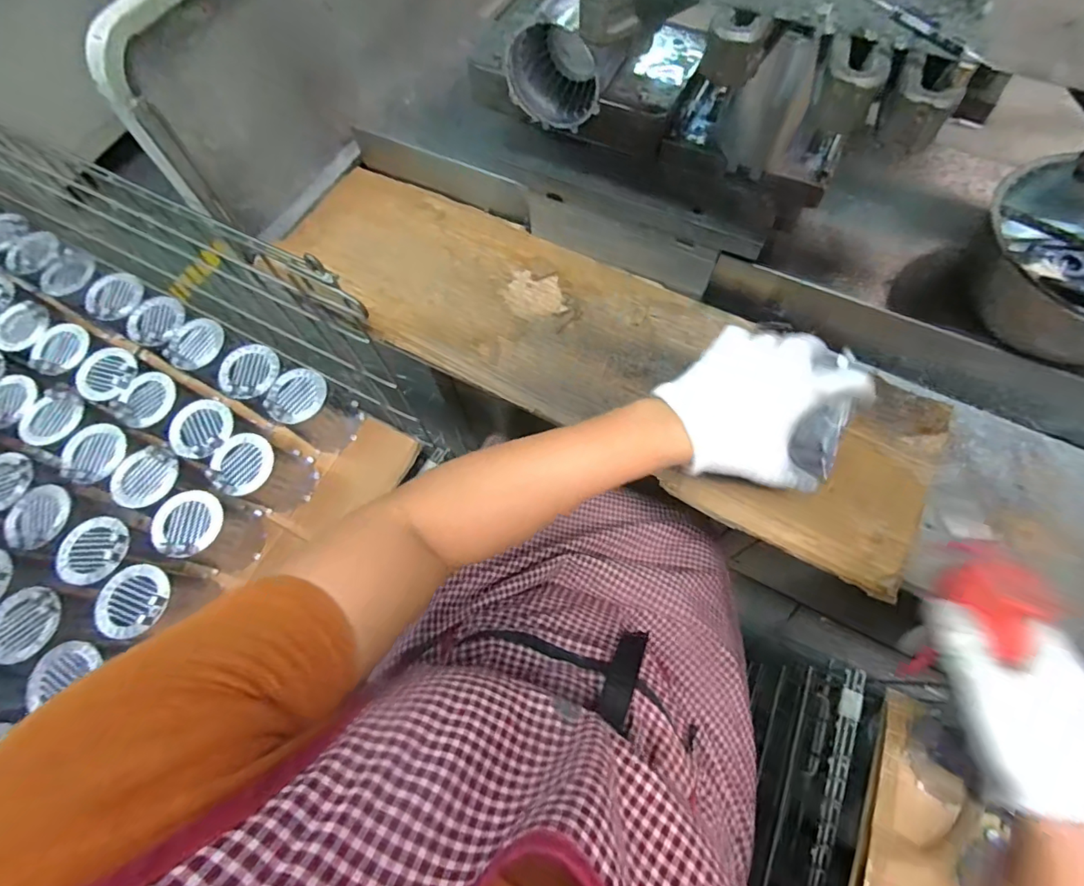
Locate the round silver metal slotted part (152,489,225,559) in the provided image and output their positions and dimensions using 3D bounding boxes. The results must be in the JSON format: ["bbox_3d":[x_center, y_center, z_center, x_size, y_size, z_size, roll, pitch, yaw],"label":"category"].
[{"bbox_3d":[-0.465,0.104,0.669,0.086,0.016,0.084,-1,68,2],"label":"round silver metal slotted part"}]

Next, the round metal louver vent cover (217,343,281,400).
[{"bbox_3d":[-0.436,-0.109,0.754,0.087,0.004,0.090,-43,72,-14],"label":"round metal louver vent cover"}]

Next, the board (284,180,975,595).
[{"bbox_3d":[0.031,-0.117,0.547,0.732,0.020,0.202,29,72,14],"label":"board"}]

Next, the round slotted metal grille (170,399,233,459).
[{"bbox_3d":[-0.484,-0.021,0.725,0.091,0.013,0.083,-1,68,2],"label":"round slotted metal grille"}]

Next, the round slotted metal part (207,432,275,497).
[{"bbox_3d":[-0.412,0.028,0.699,0.080,0.014,0.086,-1,68,2],"label":"round slotted metal part"}]

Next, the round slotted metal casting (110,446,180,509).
[{"bbox_3d":[-0.547,0.046,0.703,0.082,0.011,0.086,-1,68,2],"label":"round slotted metal casting"}]

